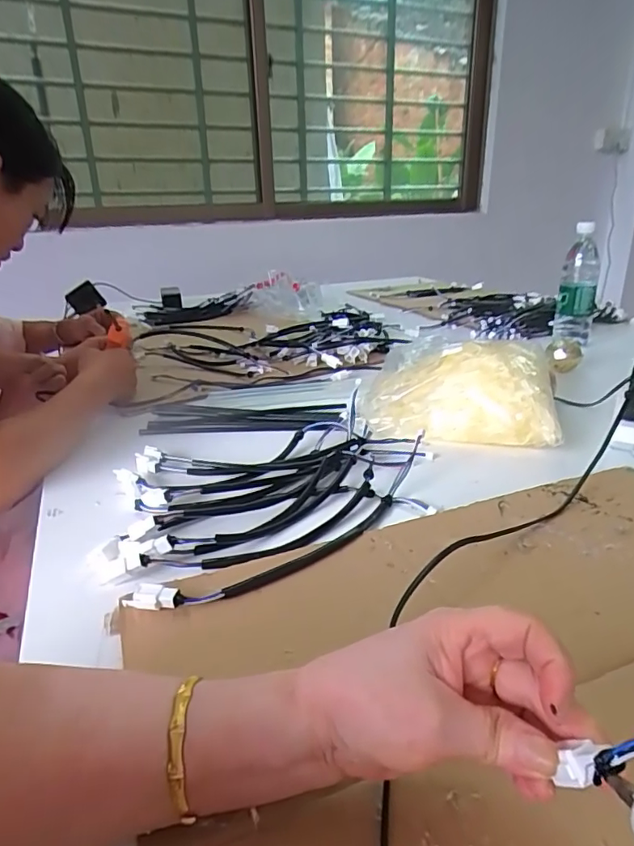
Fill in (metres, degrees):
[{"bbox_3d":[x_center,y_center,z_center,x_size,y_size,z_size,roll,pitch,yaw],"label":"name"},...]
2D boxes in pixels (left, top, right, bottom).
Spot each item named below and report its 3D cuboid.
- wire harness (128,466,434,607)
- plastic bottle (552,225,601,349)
[{"bbox_3d":[-0.012,0.099,0.441,0.281,0.018,0.053,-18,28,-34],"label":"wire harness"},{"bbox_3d":[0.493,-0.256,0.991,0.066,0.207,0.060,10,25,26],"label":"plastic bottle"}]

